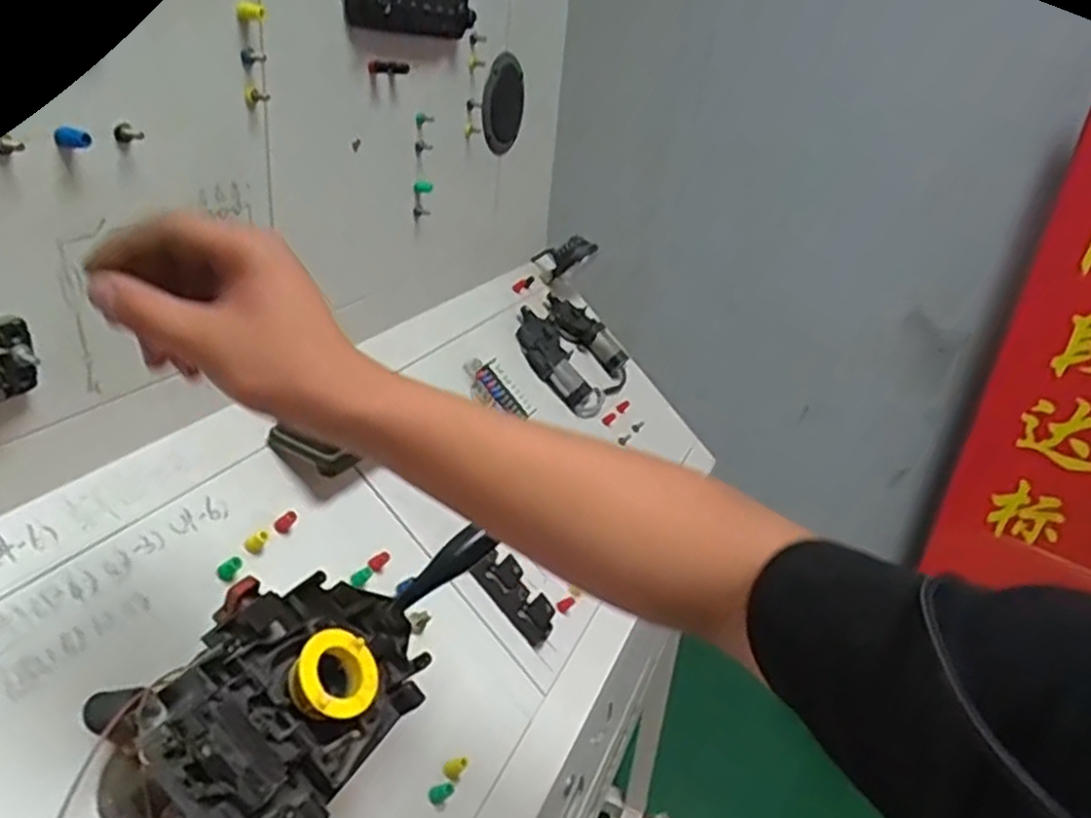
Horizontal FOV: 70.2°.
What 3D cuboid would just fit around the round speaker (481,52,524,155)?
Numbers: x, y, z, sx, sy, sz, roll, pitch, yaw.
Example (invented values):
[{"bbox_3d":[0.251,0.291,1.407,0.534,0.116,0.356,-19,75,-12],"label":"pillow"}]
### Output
[{"bbox_3d":[-0.058,-0.420,1.075,0.024,0.124,0.141,9,25,8],"label":"round speaker"}]

